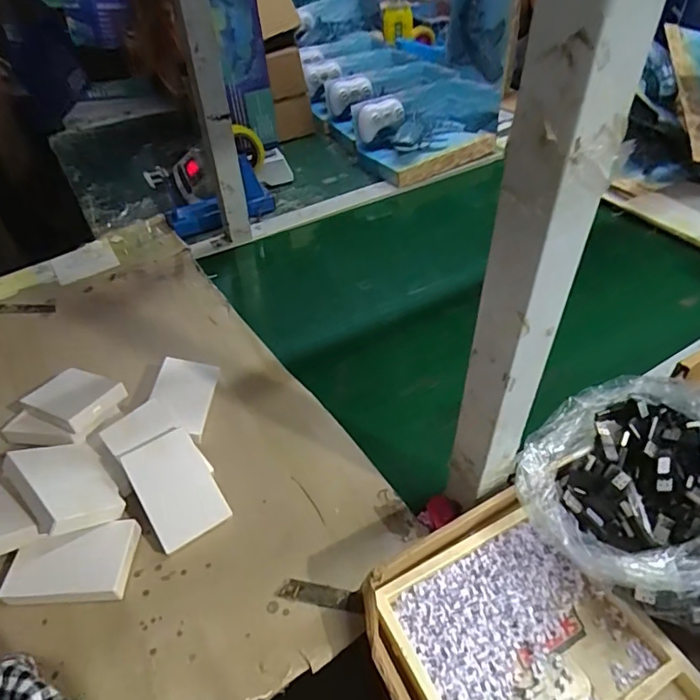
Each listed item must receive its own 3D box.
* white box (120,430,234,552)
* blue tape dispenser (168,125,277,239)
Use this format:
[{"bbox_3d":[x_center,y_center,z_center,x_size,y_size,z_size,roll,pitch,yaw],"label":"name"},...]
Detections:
[{"bbox_3d":[-0.185,0.145,0.538,0.072,0.011,0.113,-29,70,-21],"label":"white box"},{"bbox_3d":[-0.256,-0.322,0.983,0.211,0.158,0.099,-18,46,-14],"label":"blue tape dispenser"}]

